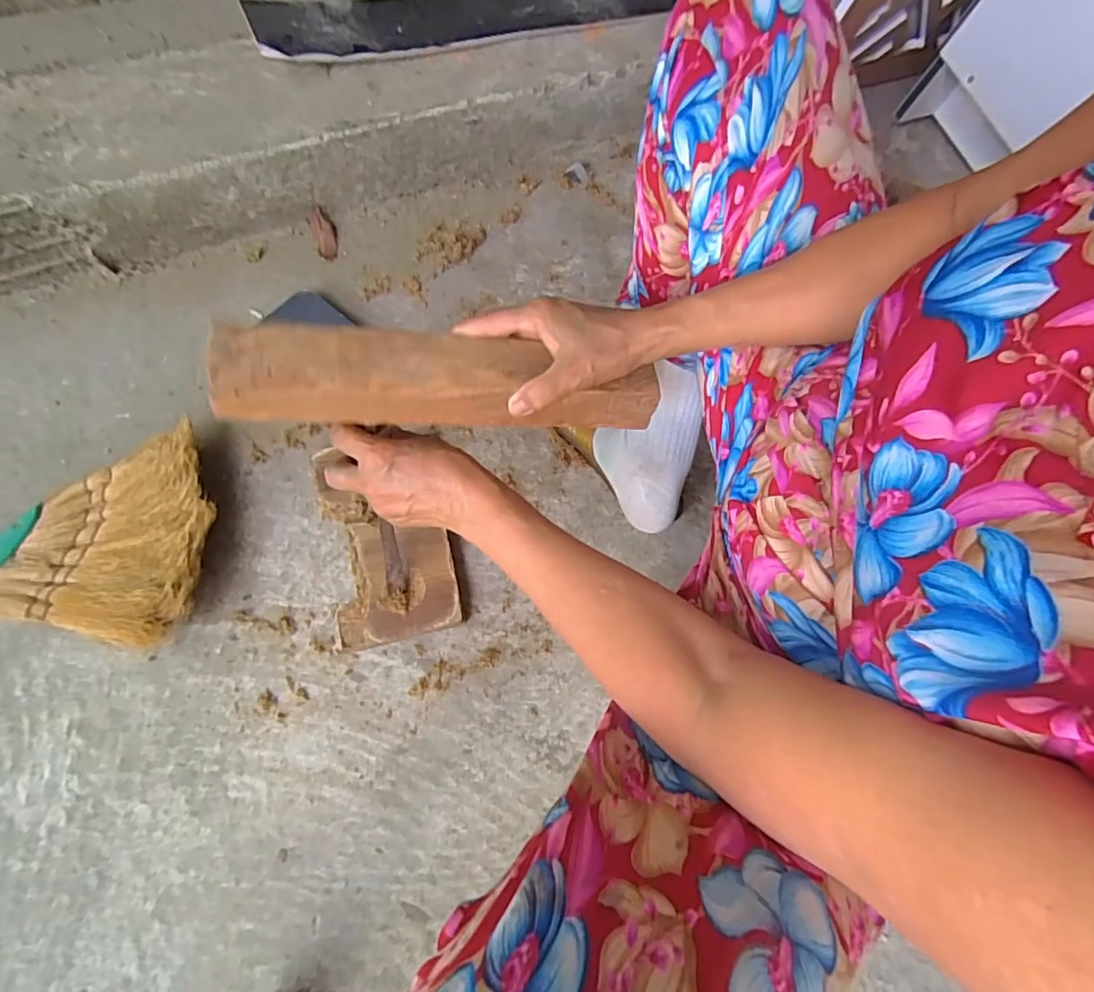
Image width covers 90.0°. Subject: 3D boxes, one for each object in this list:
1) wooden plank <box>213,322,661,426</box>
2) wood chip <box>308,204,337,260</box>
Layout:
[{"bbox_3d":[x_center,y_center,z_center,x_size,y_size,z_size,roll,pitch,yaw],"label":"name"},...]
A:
[{"bbox_3d":[-0.068,-0.083,0.393,0.303,0.031,0.066,2,78,-14],"label":"wooden plank"},{"bbox_3d":[-0.285,-0.333,0.698,0.025,0.019,0.061,-14,102,-3],"label":"wood chip"}]

